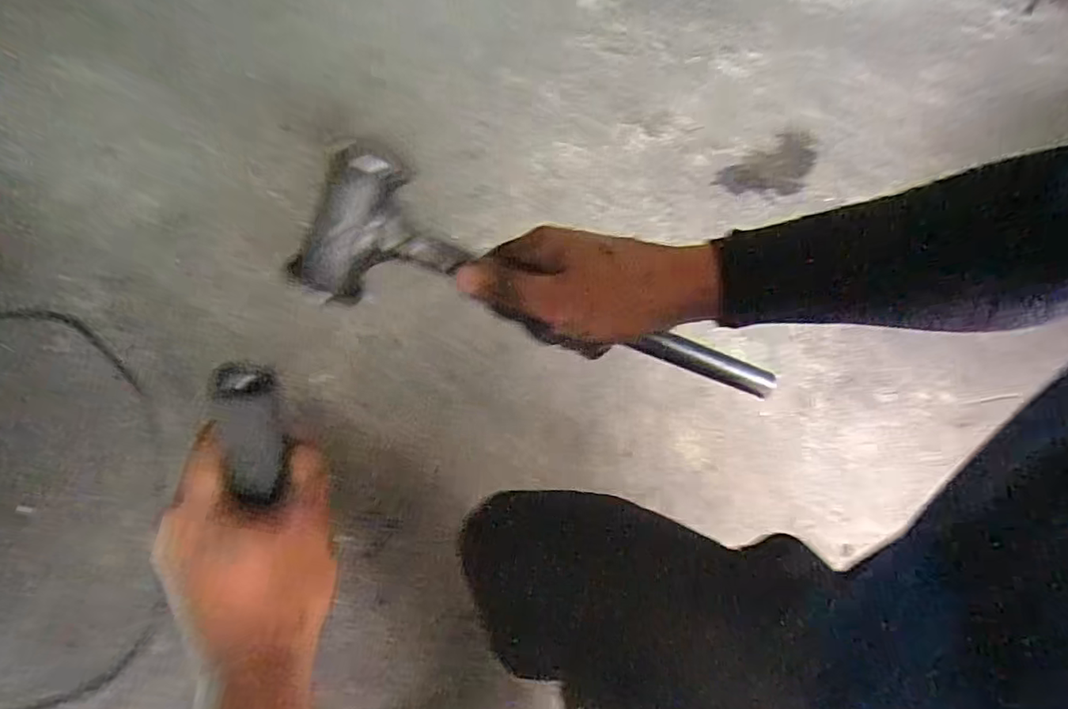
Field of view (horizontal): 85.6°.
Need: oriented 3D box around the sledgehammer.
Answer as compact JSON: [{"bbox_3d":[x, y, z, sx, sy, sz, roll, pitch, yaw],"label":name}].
[{"bbox_3d":[0.030,-0.025,0.378,0.344,0.090,0.037,19,50,-23],"label":"sledgehammer"}]

